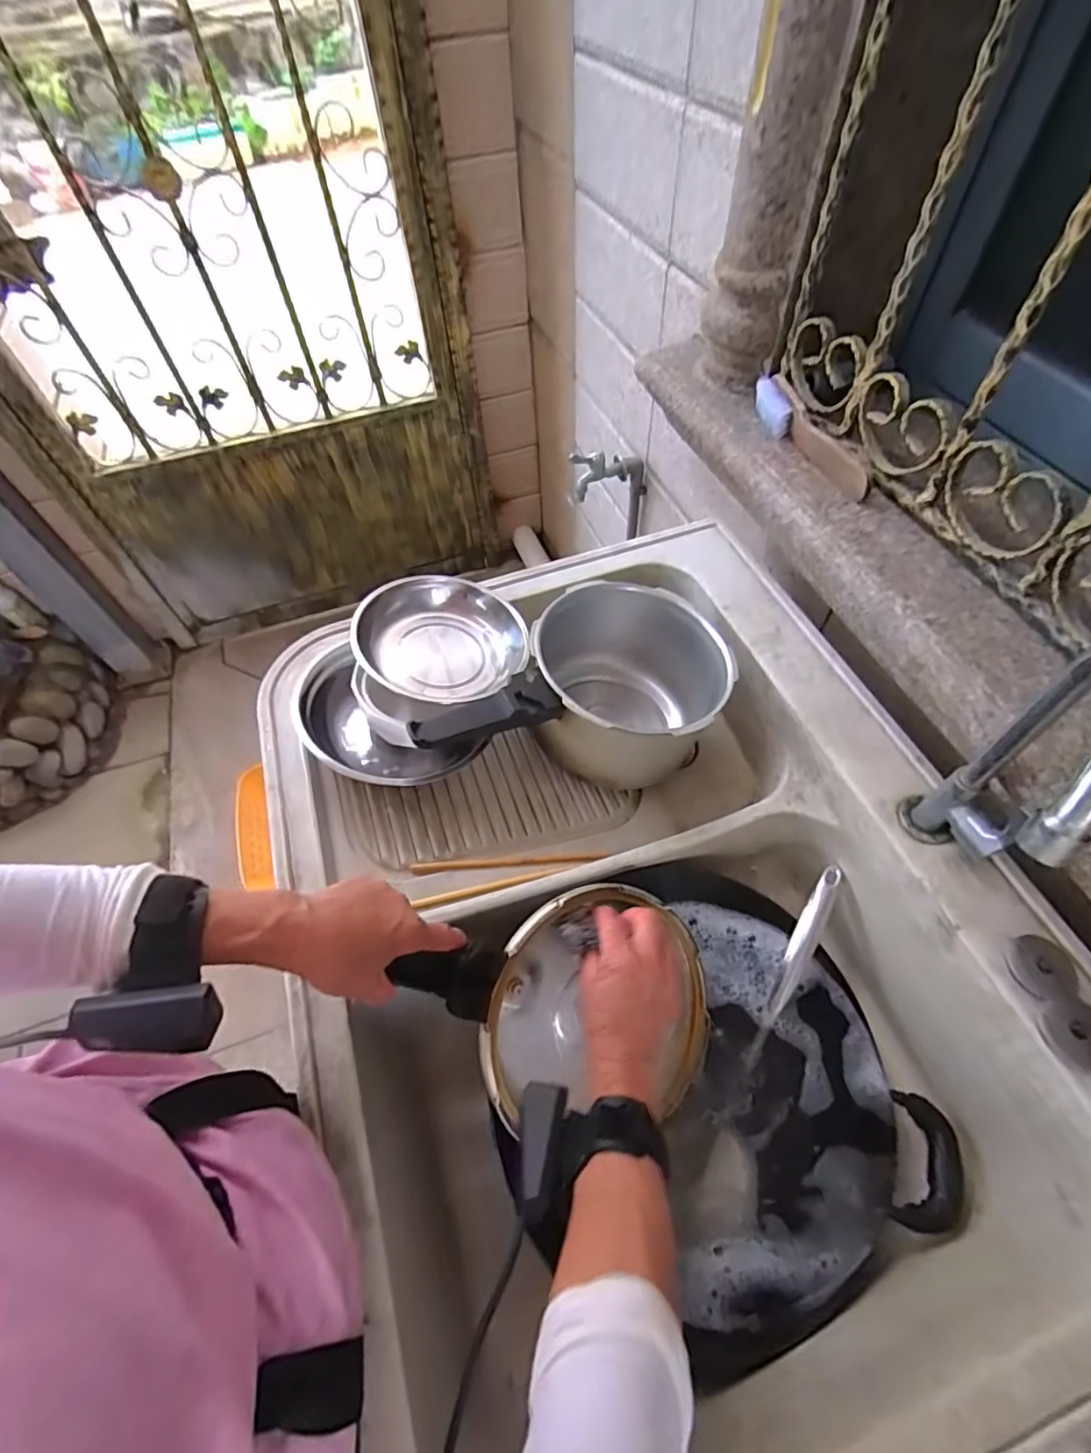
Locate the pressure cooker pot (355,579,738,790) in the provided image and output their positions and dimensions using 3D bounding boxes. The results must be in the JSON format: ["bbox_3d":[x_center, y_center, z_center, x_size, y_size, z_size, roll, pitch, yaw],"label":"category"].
[{"bbox_3d":[0.024,-0.014,0.651,0.369,0.159,0.202,-28,59,-14],"label":"pressure cooker pot"}]

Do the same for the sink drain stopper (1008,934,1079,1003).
[{"bbox_3d":[0.380,0.185,0.451,0.039,0.010,0.046,-8,57,-2],"label":"sink drain stopper"}]

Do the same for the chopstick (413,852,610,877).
[{"bbox_3d":[-0.033,0.138,0.600,0.200,0.004,0.010,-1,55,-15],"label":"chopstick"}]

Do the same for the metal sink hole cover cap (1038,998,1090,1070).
[{"bbox_3d":[0.390,0.222,0.428,0.045,0.016,0.043,-2,57,3],"label":"metal sink hole cover cap"}]

